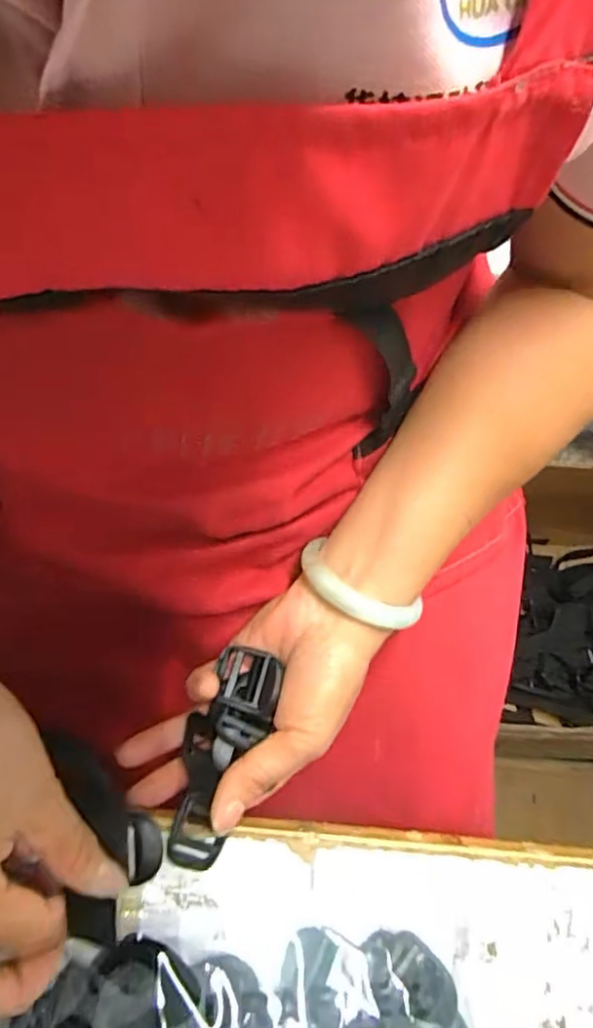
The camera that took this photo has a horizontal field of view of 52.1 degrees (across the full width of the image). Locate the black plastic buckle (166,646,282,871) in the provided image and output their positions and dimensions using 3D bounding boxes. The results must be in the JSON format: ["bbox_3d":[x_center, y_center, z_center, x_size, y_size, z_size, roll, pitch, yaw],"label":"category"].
[{"bbox_3d":[-0.040,0.120,0.306,0.035,0.022,0.103,21,68,5],"label":"black plastic buckle"}]

